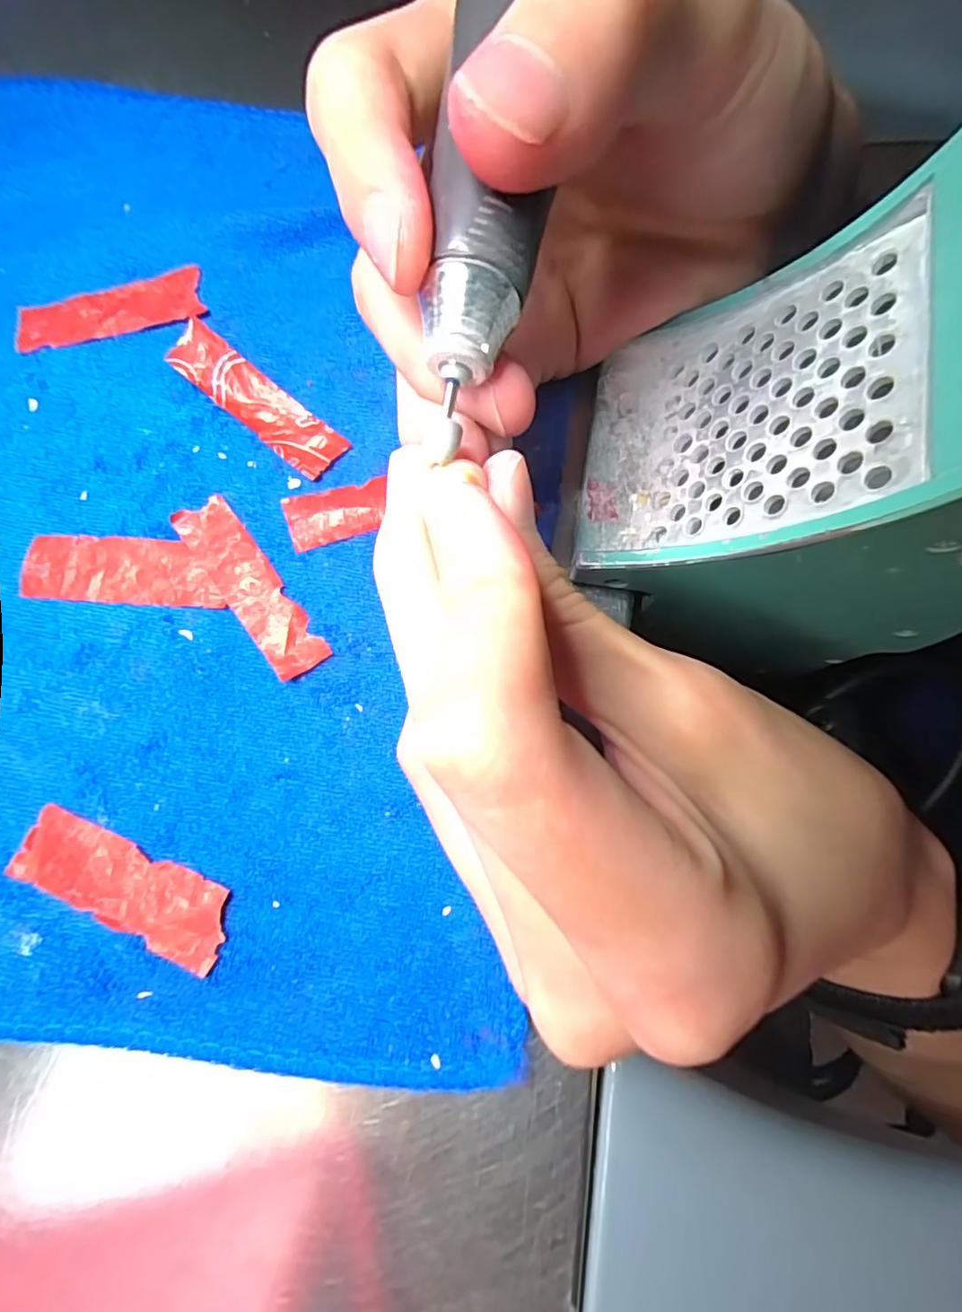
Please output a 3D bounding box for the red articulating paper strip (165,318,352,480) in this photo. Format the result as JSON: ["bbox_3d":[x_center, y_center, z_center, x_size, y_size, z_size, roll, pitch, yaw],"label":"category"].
[{"bbox_3d":[-0.067,-0.076,0.166,0.058,0.007,0.016,39,82,9],"label":"red articulating paper strip"}]

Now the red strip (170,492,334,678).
[{"bbox_3d":[-0.065,-0.020,0.157,0.016,0.004,0.058,-36,81,-5],"label":"red strip"}]

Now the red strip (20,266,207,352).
[{"bbox_3d":[-0.116,-0.108,0.173,0.059,0.004,0.016,-11,79,0],"label":"red strip"}]

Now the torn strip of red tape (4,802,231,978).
[{"bbox_3d":[-0.090,0.058,0.142,0.058,0.005,0.018,23,81,5],"label":"torn strip of red tape"}]

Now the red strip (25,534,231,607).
[{"bbox_3d":[-0.101,-0.025,0.158,0.057,0.004,0.019,3,79,3],"label":"red strip"}]

